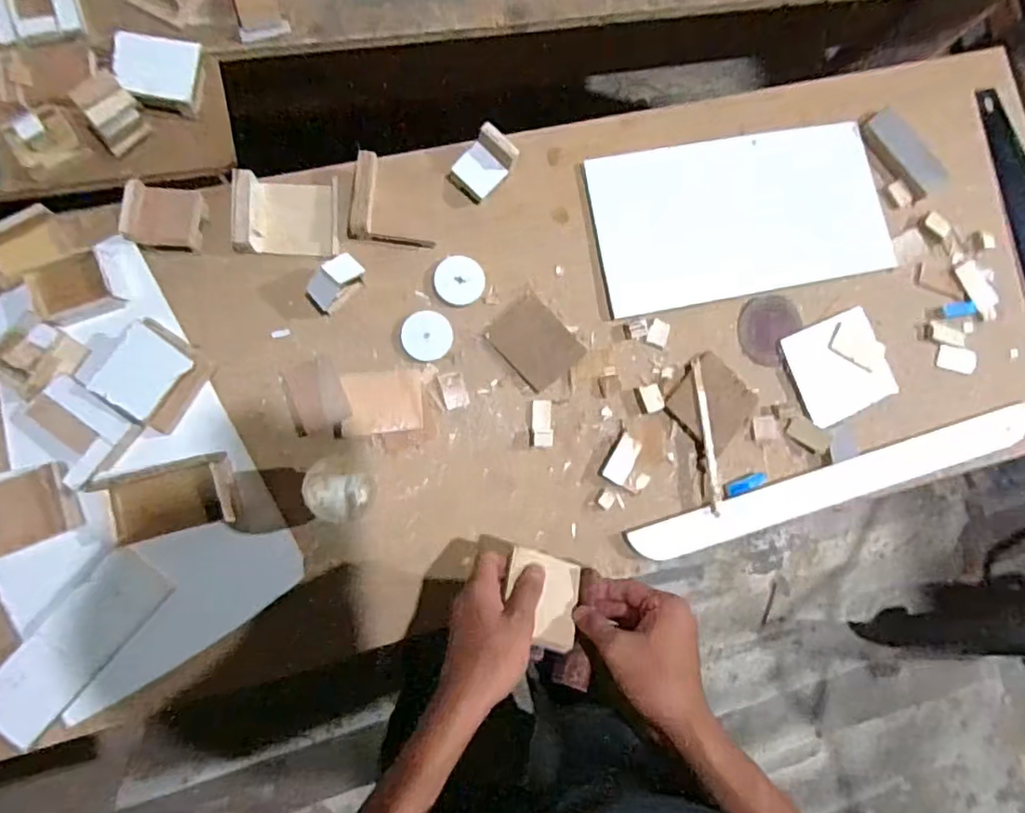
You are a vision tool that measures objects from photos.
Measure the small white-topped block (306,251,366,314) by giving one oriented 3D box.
[{"bbox_3d":[-0.186,-0.131,0.641,0.060,0.058,0.029,-44,91,-9],"label":"small white-topped block"}]

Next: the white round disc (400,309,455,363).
[{"bbox_3d":[-0.094,-0.078,0.671,0.054,0.004,0.054,0,89,-9],"label":"white round disc"}]

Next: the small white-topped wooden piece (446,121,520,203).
[{"bbox_3d":[-0.034,-0.268,0.674,0.054,0.049,0.065,41,82,-1],"label":"small white-topped wooden piece"}]

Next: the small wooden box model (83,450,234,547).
[{"bbox_3d":[-0.345,0.092,0.602,0.122,0.048,0.070,-11,86,-7],"label":"small wooden box model"}]

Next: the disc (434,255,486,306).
[{"bbox_3d":[-0.059,-0.142,0.684,0.055,0.006,0.056,0,89,-9],"label":"disc"}]

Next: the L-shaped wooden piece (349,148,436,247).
[{"bbox_3d":[-0.129,-0.227,0.663,0.100,0.034,0.090,5,84,-6],"label":"L-shaped wooden piece"}]

